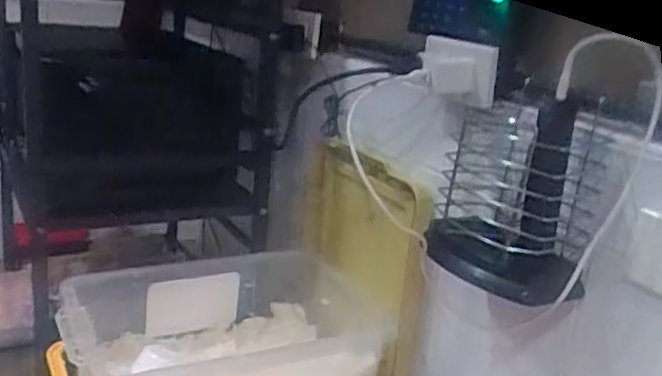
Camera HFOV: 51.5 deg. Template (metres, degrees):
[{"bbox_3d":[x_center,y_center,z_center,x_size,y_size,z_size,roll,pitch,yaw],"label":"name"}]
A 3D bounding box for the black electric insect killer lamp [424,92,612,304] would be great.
[{"bbox_3d":[0.192,0.006,0.732,0.158,0.183,0.163,9,18,12],"label":"black electric insect killer lamp"}]

